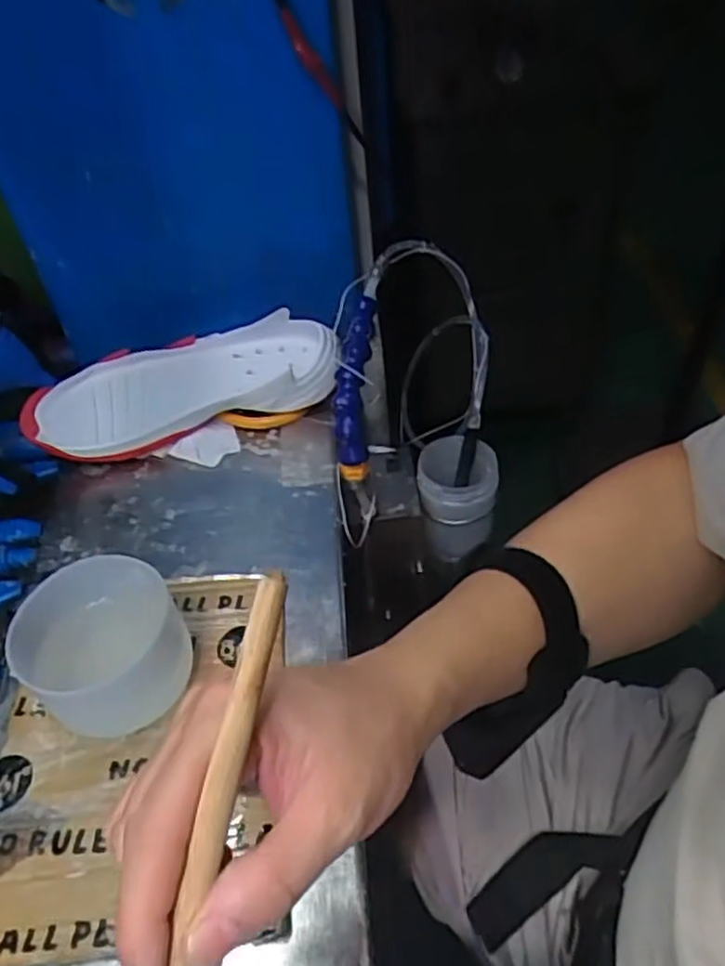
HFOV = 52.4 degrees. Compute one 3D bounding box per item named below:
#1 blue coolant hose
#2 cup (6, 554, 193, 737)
[{"bbox_3d":[-0.006,-0.078,0.600,0.027,0.044,0.146,4,89,10],"label":"blue coolant hose"},{"bbox_3d":[-0.153,0.107,0.454,0.087,0.085,0.093,-3,45,3],"label":"cup"}]

